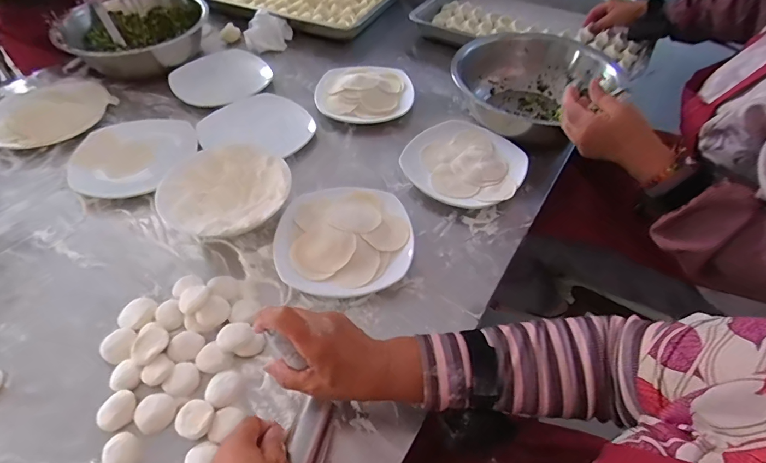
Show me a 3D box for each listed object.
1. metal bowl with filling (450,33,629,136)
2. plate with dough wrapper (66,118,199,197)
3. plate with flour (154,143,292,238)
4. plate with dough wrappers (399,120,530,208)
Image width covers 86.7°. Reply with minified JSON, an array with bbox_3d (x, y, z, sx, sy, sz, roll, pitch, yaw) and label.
[{"bbox_3d":[0.262,-0.268,0.732,0.284,0.093,0.240,-35,60,-25],"label":"metal bowl with filling"},{"bbox_3d":[-0.391,-0.121,0.637,0.177,0.027,0.146,-5,65,-1],"label":"plate with dough wrapper"},{"bbox_3d":[-0.215,-0.046,0.571,0.169,0.056,0.161,1,52,-1],"label":"plate with flour"},{"bbox_3d":[0.133,-0.114,0.658,0.187,0.024,0.188,1,52,-1],"label":"plate with dough wrappers"}]

